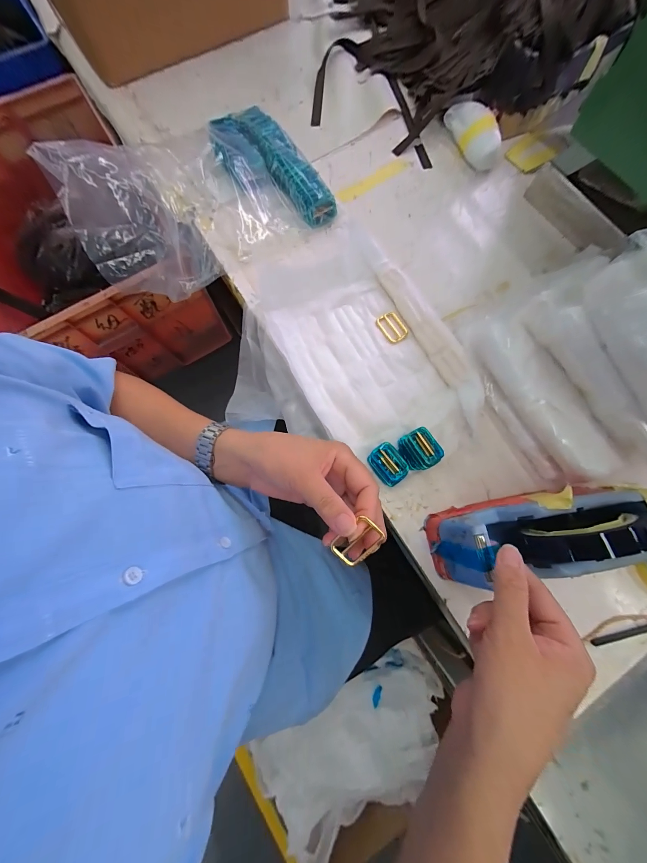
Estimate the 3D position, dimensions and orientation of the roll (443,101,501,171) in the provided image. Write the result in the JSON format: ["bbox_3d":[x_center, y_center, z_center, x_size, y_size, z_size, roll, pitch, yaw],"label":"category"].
[{"bbox_3d":[0.242,-0.485,0.484,0.055,0.059,0.116,-25,78,-7],"label":"roll"}]

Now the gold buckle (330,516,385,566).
[{"bbox_3d":[0.029,0.095,0.254,0.044,0.008,0.027,-41,80,12],"label":"gold buckle"}]

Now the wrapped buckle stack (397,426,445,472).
[{"bbox_3d":[0.116,0.022,0.360,0.039,0.031,0.046,-24,78,-7],"label":"wrapped buckle stack"}]

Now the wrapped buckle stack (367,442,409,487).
[{"bbox_3d":[0.077,0.041,0.362,0.039,0.023,0.047,-37,80,-10],"label":"wrapped buckle stack"}]

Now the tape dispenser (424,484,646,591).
[{"bbox_3d":[0.216,0.106,0.296,0.203,0.085,0.072,-14,77,9],"label":"tape dispenser"}]

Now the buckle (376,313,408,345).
[{"bbox_3d":[0.097,-0.146,0.419,0.034,0.004,0.047,-31,79,-8],"label":"buckle"}]

